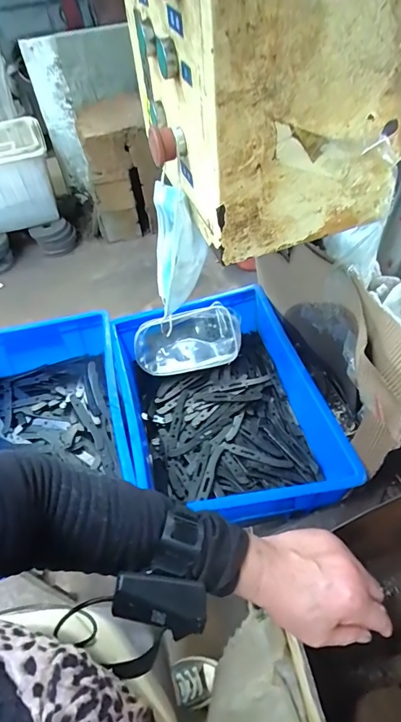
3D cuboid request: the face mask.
[{"bbox_3d":[-0.026,-0.134,0.507,0.067,0.151,0.088,-2,50,1],"label":"face mask"}]

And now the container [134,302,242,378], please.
[{"bbox_3d":[-0.024,-0.036,0.769,0.197,0.111,0.030,-14,6,5],"label":"container"}]

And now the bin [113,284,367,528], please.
[{"bbox_3d":[0.034,0.067,0.686,0.287,0.117,0.421,-15,51,-10],"label":"bin"}]

